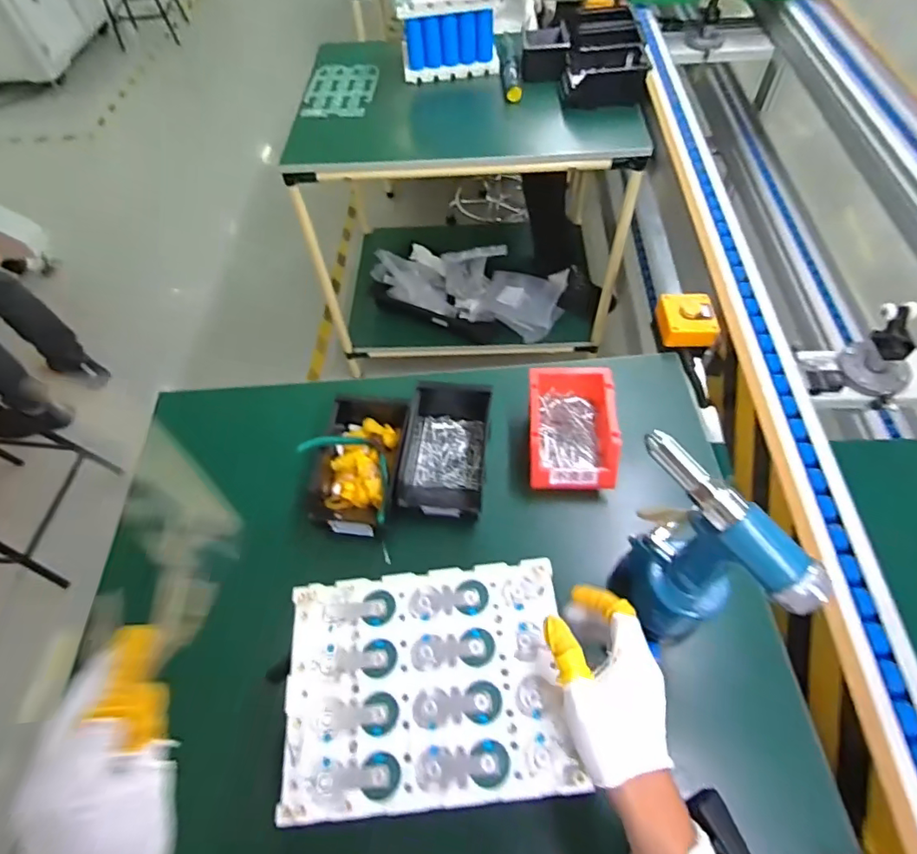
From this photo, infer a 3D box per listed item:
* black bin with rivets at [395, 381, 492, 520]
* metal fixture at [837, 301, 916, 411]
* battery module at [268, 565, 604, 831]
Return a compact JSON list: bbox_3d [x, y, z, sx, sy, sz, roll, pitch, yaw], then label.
[{"bbox_3d":[-0.016,0.027,0.695,0.104,0.080,0.187,5,58,7],"label":"black bin with rivets"},{"bbox_3d":[0.676,-0.112,0.825,0.110,0.109,0.109,-38,62,-19],"label":"metal fixture"},{"bbox_3d":[-0.029,0.214,0.445,0.232,0.013,0.176,-6,57,0],"label":"battery module"}]

